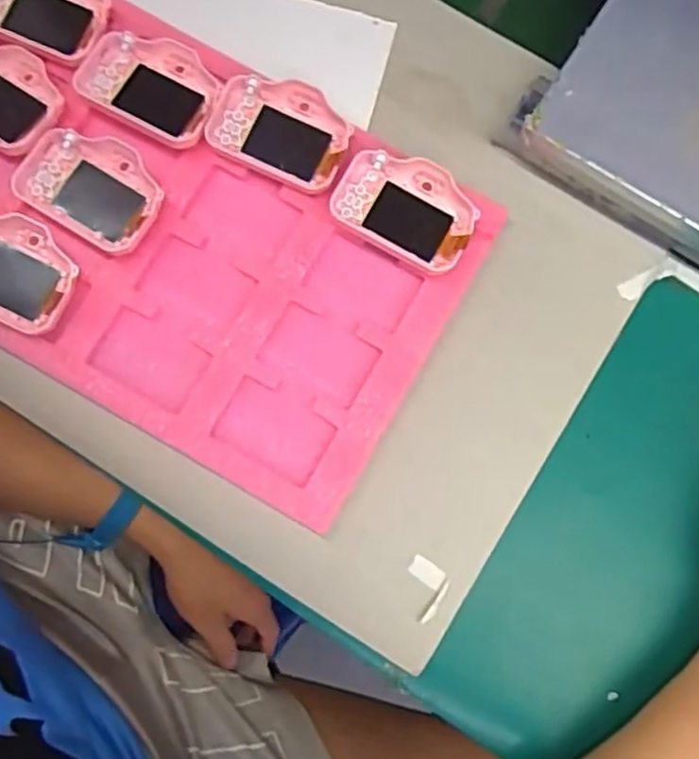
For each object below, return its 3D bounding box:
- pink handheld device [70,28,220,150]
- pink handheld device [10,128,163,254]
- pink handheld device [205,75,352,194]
[{"bbox_3d":[-0.123,-0.184,0.435,0.088,0.012,0.058,27,80,4],"label":"pink handheld device"},{"bbox_3d":[-0.159,-0.119,0.425,0.091,0.014,0.059,29,80,5],"label":"pink handheld device"},{"bbox_3d":[-0.044,-0.156,0.436,0.087,0.020,0.059,24,80,4],"label":"pink handheld device"}]

